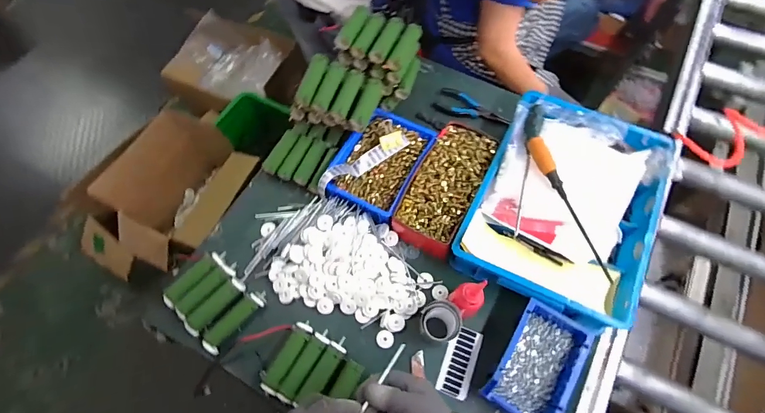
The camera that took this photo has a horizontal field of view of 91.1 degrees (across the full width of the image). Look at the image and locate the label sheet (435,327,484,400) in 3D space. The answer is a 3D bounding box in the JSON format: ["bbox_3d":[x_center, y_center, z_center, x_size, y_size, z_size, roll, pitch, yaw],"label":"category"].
[{"bbox_3d":[0.123,0.247,0.598,0.048,0.004,0.105,20,68,11],"label":"label sheet"}]

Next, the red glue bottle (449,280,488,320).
[{"bbox_3d":[0.129,0.146,0.586,0.052,0.113,0.047,-1,66,2],"label":"red glue bottle"}]

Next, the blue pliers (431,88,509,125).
[{"bbox_3d":[0.188,-0.208,0.791,0.158,0.021,0.046,20,68,11],"label":"blue pliers"}]

